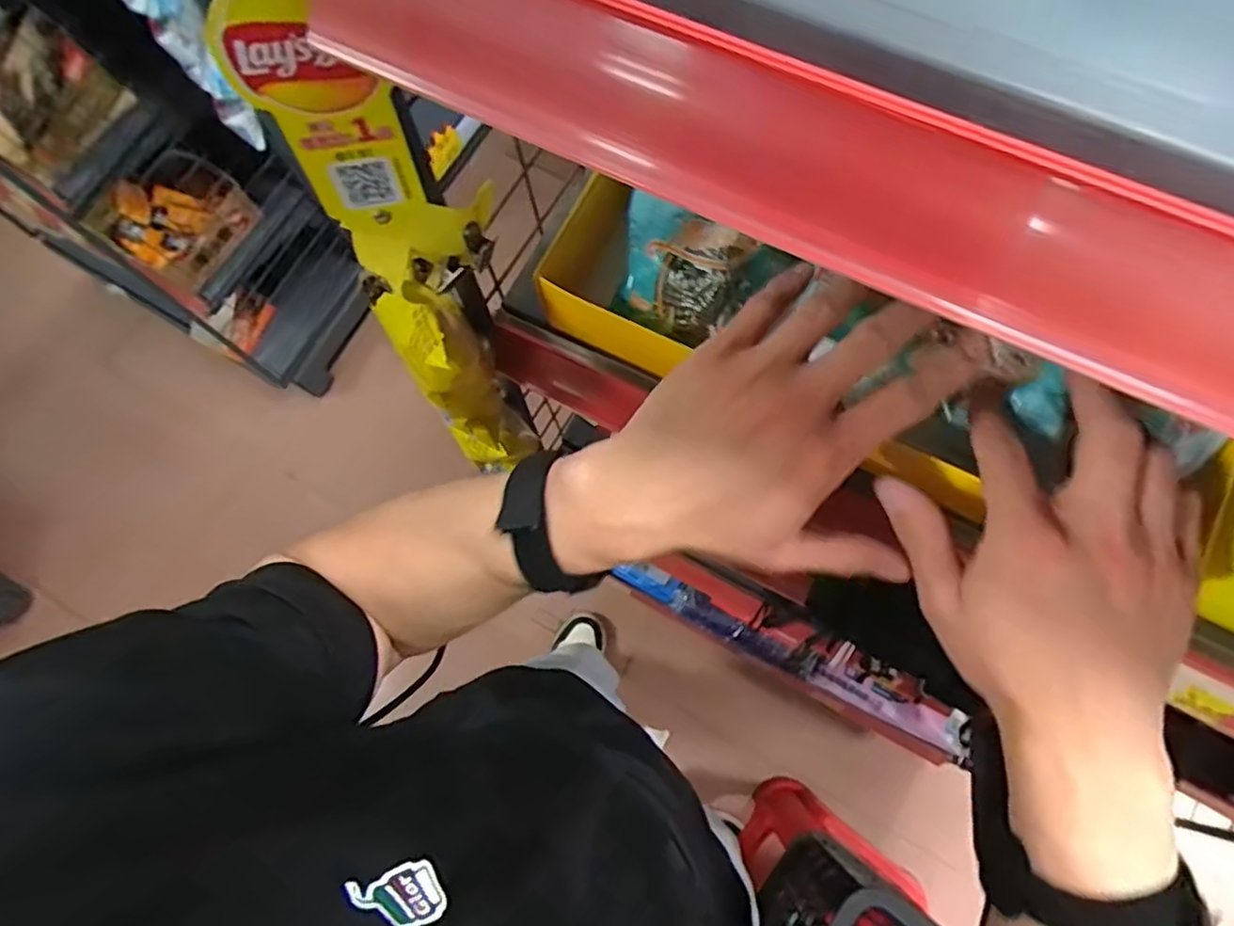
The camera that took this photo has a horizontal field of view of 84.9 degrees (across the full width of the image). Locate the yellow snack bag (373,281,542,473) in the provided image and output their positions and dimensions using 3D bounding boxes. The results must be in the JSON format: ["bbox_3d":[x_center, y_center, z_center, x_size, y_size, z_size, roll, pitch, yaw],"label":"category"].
[{"bbox_3d":[-0.095,-0.043,0.428,0.046,0.201,0.066,-35,76,-8],"label":"yellow snack bag"}]

